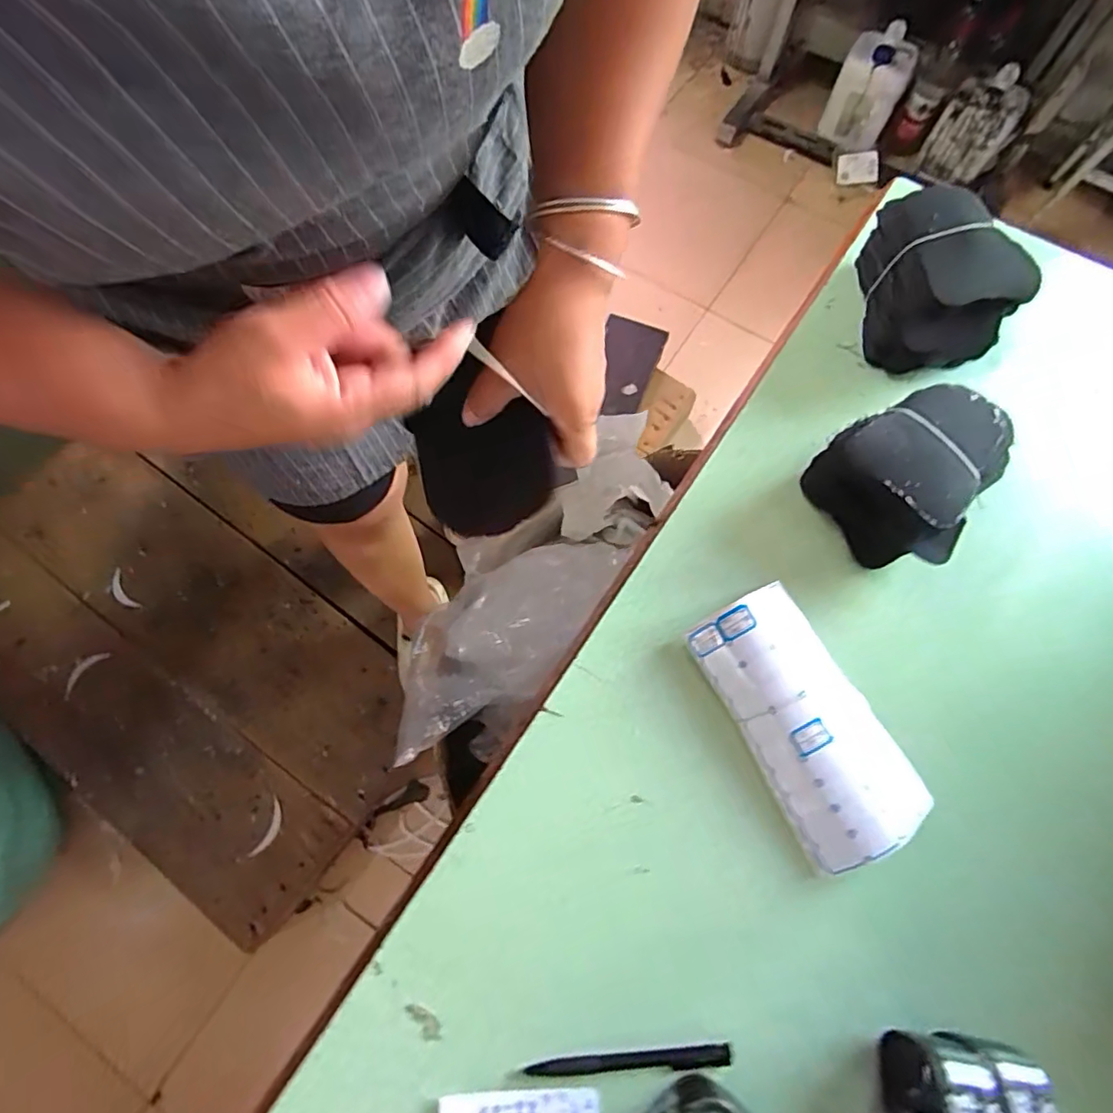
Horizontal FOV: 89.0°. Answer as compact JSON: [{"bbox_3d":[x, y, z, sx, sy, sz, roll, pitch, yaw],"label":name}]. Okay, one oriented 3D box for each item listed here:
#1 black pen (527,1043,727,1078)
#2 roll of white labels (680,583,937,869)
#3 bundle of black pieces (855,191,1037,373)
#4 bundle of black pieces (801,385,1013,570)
[{"bbox_3d":[0.048,0.335,0.374,0.134,0.007,0.013,-3,70,-2],"label":"black pen"},{"bbox_3d":[0.195,0.123,0.438,0.106,0.036,0.202,-25,72,-9],"label":"roll of white labels"},{"bbox_3d":[0.364,-0.254,0.539,0.105,0.097,0.148,3,70,0],"label":"bundle of black pieces"},{"bbox_3d":[0.313,-0.071,0.488,0.146,0.069,0.131,-29,73,-11],"label":"bundle of black pieces"}]

